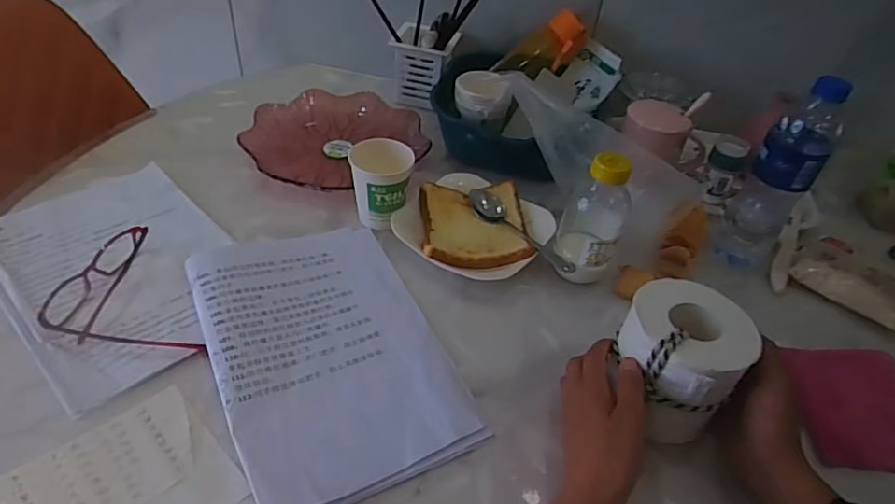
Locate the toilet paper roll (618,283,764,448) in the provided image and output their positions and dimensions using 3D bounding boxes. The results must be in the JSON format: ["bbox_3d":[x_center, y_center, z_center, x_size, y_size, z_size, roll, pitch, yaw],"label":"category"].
[{"bbox_3d":[0.193,0.086,0.458,0.085,0.084,0.096,-13,46,-21],"label":"toilet paper roll"}]

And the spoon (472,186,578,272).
[{"bbox_3d":[0.082,-0.024,0.622,0.029,0.026,0.156,-27,52,-32],"label":"spoon"}]

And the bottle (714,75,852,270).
[{"bbox_3d":[0.345,-0.079,0.570,0.059,0.207,0.066,31,47,24],"label":"bottle"}]

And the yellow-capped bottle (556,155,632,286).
[{"bbox_3d":[0.150,-0.034,0.566,0.060,0.128,0.051,20,44,13],"label":"yellow-capped bottle"}]

